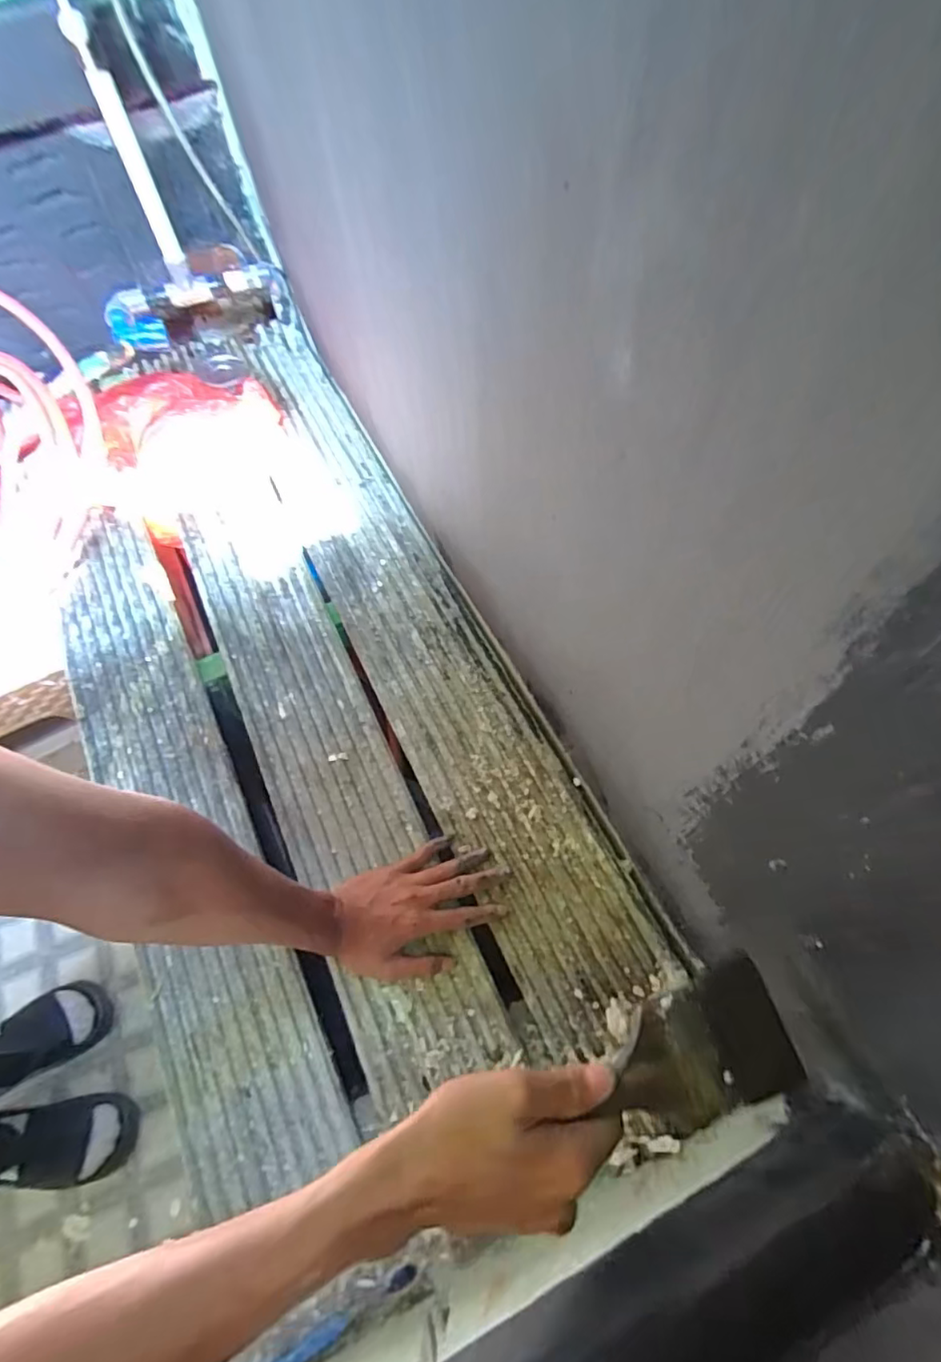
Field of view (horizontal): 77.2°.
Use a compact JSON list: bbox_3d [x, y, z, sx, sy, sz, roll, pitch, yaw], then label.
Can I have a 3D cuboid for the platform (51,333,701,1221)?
[{"bbox_3d":[-0.215,0.003,0.694,0.465,0.070,1.018,-27,67,-10],"label":"platform"}]

